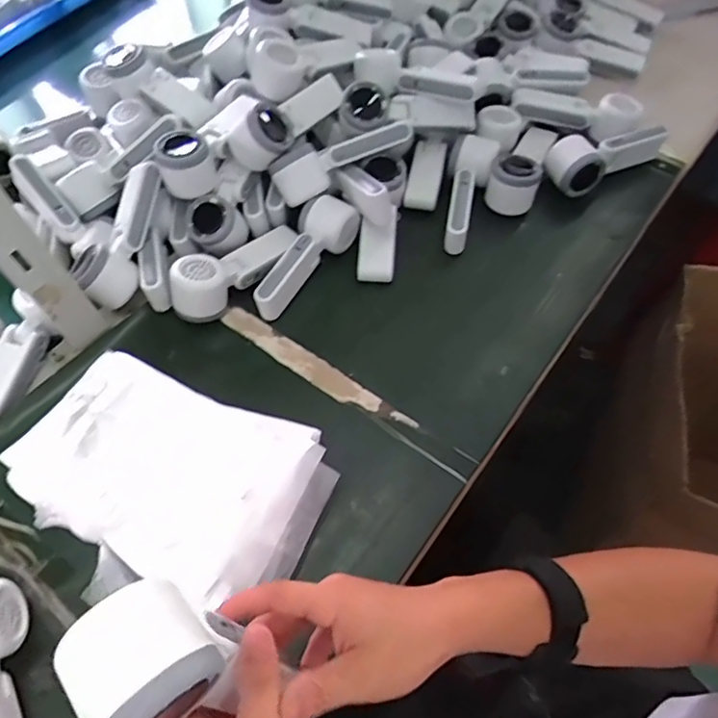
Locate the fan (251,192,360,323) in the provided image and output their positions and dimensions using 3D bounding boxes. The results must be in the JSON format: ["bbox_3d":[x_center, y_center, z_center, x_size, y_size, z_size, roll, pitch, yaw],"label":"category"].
[{"bbox_3d":[-0.067,-0.120,0.621,0.059,0.051,0.165,34,66,21],"label":"fan"}]

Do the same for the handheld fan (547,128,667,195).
[{"bbox_3d":[0.315,-0.262,0.694,0.156,0.059,0.059,-26,61,-13],"label":"handheld fan"}]

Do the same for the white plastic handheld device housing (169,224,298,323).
[{"bbox_3d":[-0.137,-0.108,0.610,0.052,0.061,0.168,39,67,23],"label":"white plastic handheld device housing"}]

